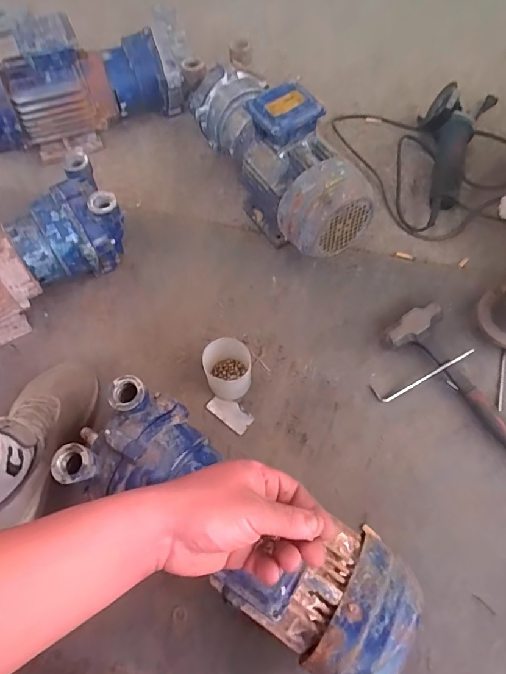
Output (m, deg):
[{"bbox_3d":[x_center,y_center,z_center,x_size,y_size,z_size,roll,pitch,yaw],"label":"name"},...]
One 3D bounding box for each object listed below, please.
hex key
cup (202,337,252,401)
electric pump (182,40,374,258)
[{"bbox_3d":[0.295,0.061,0.753,0.184,0.010,0.034,-28,69,4],"label":"hex key"},{"bbox_3d":[-0.044,0.058,0.729,0.069,0.087,0.078,-19,68,-7],"label":"cup"},{"bbox_3d":[0.037,-0.350,0.820,0.155,0.221,0.430,-27,69,-11],"label":"electric pump"}]

